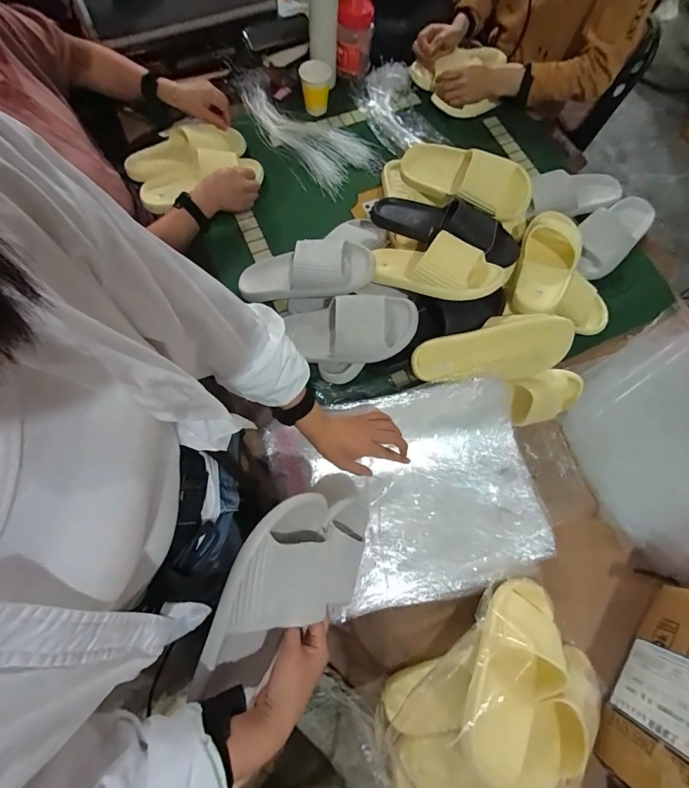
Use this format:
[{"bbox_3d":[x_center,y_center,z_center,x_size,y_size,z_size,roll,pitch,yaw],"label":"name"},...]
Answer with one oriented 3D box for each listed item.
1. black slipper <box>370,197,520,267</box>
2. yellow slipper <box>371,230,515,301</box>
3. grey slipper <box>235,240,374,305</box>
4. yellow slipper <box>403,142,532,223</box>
[{"bbox_3d":[0.182,-0.301,0.660,0.273,0.067,0.111,22,75,4],"label":"black slipper"},{"bbox_3d":[0.151,-0.214,0.632,0.228,0.080,0.102,17,65,23],"label":"yellow slipper"},{"bbox_3d":[-0.083,-0.226,0.694,0.281,0.069,0.104,1,72,25],"label":"grey slipper"},{"bbox_3d":[0.214,-0.393,0.685,0.246,0.077,0.093,34,75,23],"label":"yellow slipper"}]

